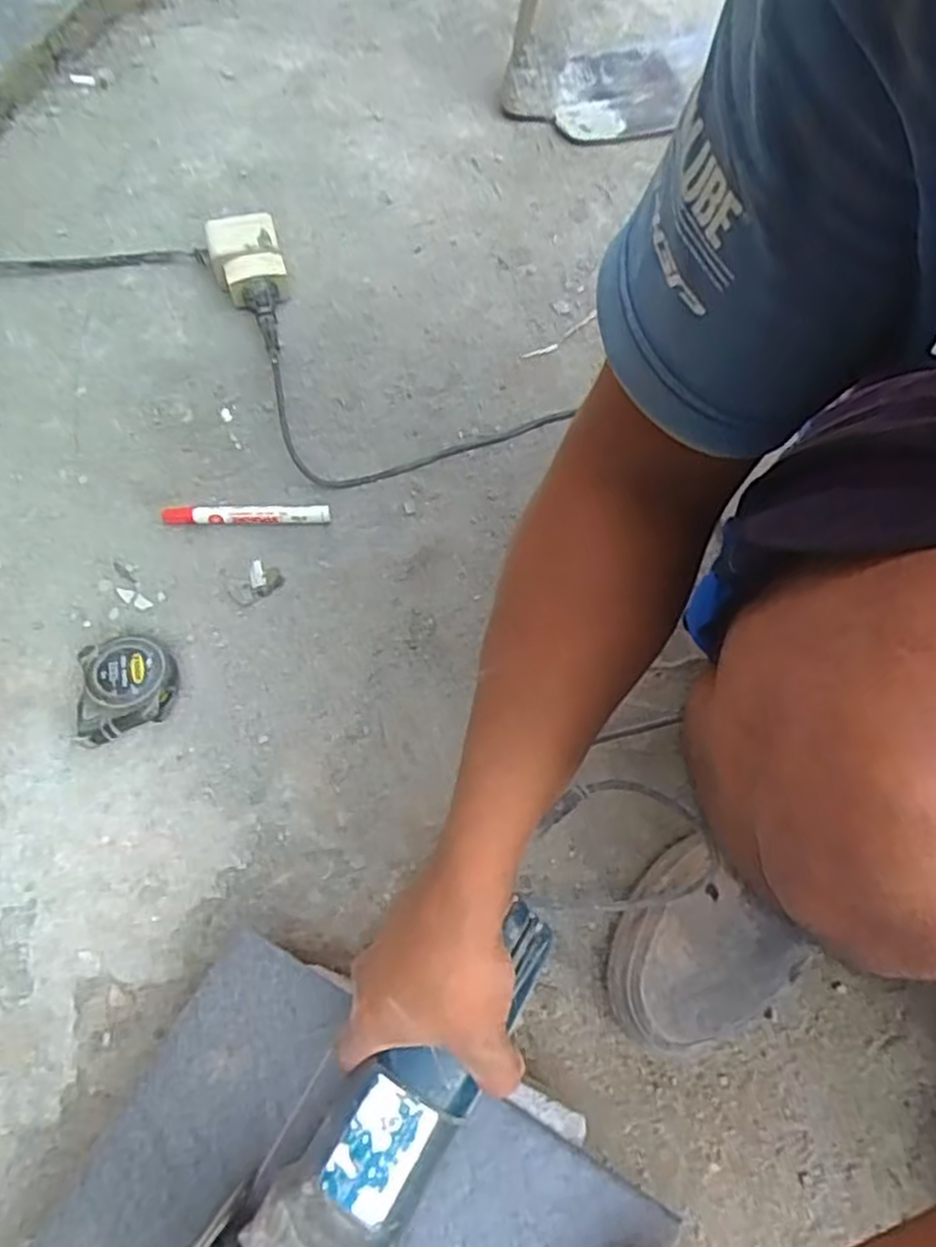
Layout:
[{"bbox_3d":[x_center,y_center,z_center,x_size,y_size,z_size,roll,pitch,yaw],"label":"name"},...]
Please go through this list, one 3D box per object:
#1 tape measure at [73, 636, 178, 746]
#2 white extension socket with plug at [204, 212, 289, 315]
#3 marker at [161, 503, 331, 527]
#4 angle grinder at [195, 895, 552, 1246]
[{"bbox_3d":[-0.265,0.052,0.608,0.073,0.041,0.083,-8,66,-6],"label":"tape measure"},{"bbox_3d":[-0.211,-0.343,0.750,0.072,0.062,0.080,-21,65,-2],"label":"white extension socket with plug"},{"bbox_3d":[-0.200,-0.099,0.694,0.148,0.012,0.019,-3,68,0],"label":"marker"},{"bbox_3d":[-0.036,0.269,0.414,0.078,0.083,0.251,40,74,15],"label":"angle grinder"}]

